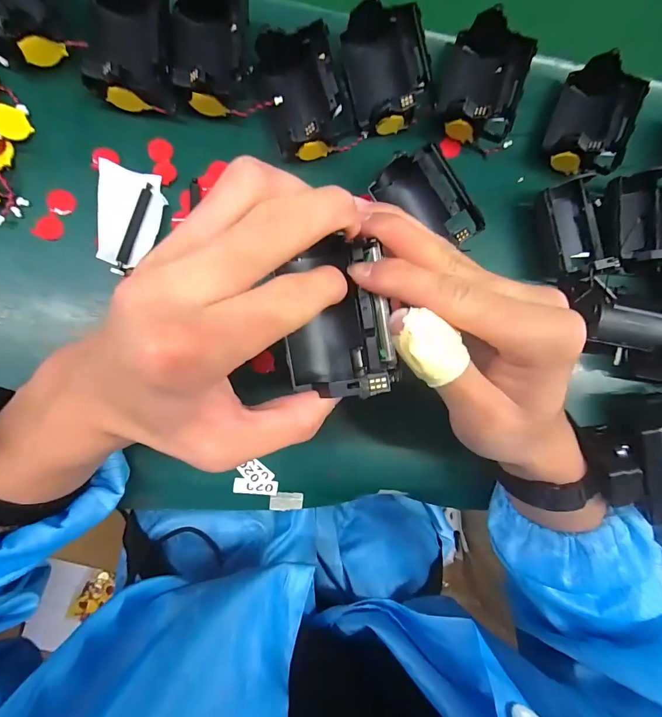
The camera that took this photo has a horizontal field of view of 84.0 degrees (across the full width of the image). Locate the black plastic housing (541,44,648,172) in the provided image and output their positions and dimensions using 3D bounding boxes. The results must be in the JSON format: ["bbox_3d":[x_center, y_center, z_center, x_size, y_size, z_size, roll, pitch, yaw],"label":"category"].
[{"bbox_3d":[0.198,-0.177,0.275,0.052,0.032,0.072,20,85,-8],"label":"black plastic housing"}]

